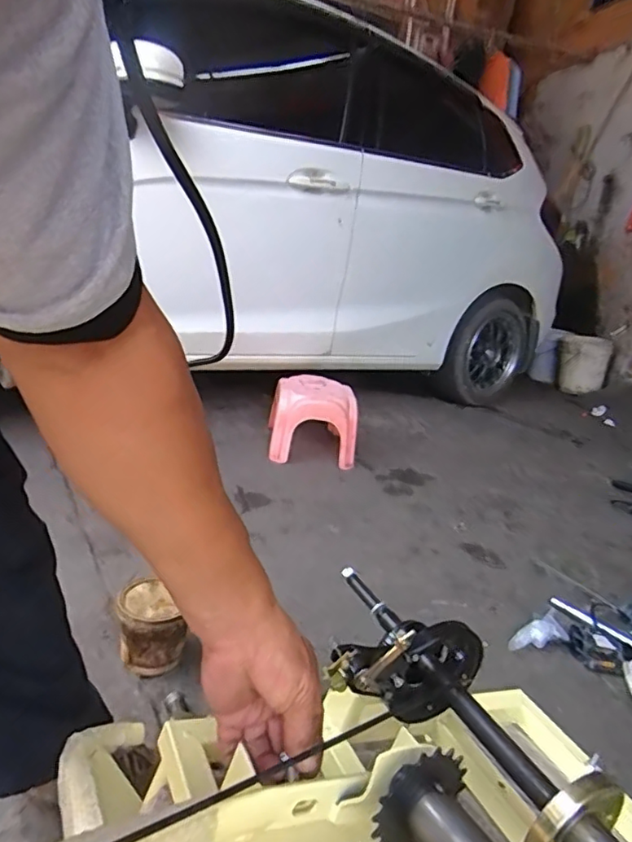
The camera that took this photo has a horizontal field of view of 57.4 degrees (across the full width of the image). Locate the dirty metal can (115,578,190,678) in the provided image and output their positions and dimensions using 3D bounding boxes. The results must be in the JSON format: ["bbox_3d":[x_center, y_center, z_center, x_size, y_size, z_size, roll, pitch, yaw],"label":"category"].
[{"bbox_3d":[-0.275,0.347,0.974,0.115,0.110,0.113,4,18,-10],"label":"dirty metal can"}]

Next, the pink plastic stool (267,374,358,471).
[{"bbox_3d":[-0.018,-0.005,1.976,0.280,0.236,0.318,5,18,-9],"label":"pink plastic stool"}]

